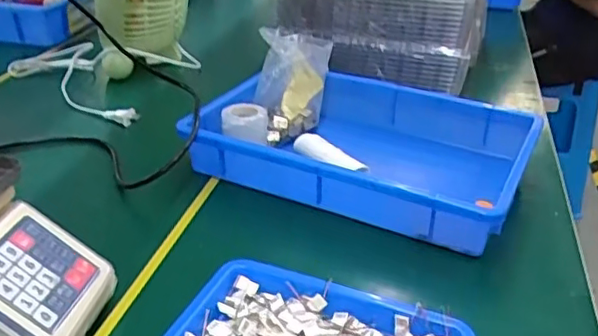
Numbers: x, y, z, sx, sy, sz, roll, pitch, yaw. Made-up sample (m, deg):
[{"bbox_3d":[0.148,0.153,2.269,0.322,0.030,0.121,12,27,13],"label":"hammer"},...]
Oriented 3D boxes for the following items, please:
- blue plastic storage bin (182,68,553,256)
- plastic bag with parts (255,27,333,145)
[{"bbox_3d":[0.068,-0.022,0.719,0.371,0.080,0.245,16,33,22],"label":"blue plastic storage bin"},{"bbox_3d":[-0.013,-0.110,0.773,0.095,0.119,0.102,6,31,7],"label":"plastic bag with parts"}]

